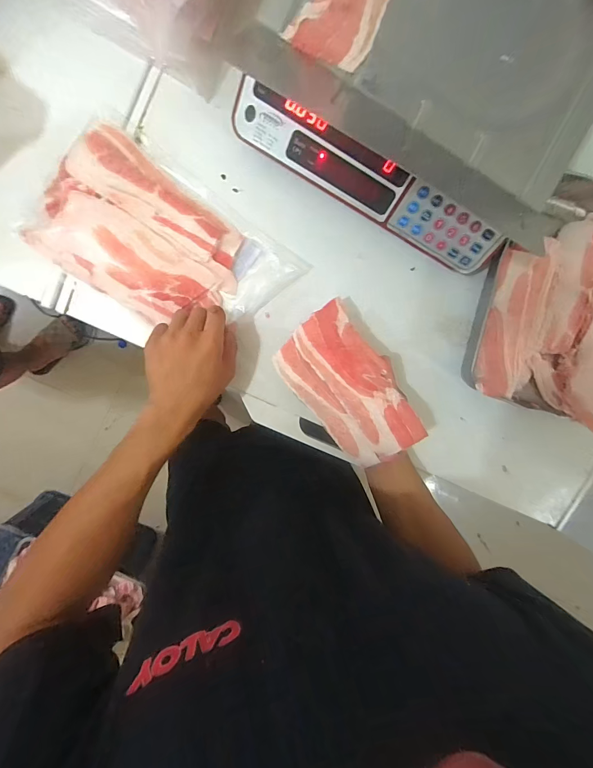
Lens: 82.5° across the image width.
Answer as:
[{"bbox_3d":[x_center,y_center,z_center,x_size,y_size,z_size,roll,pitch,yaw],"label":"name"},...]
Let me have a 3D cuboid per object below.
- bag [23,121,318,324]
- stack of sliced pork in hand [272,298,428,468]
[{"bbox_3d":[-0.156,-0.163,0.412,0.273,0.024,0.171,34,90,-10],"label":"bag"},{"bbox_3d":[0.070,0.008,0.429,0.110,0.027,0.202,-40,99,-3],"label":"stack of sliced pork in hand"}]

